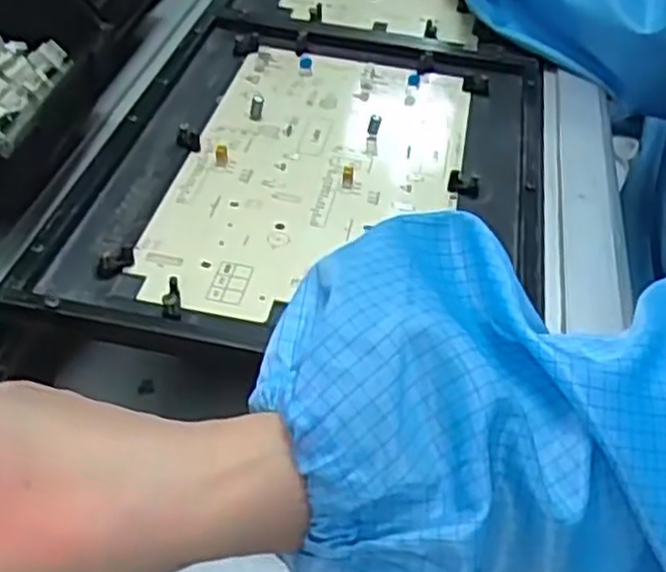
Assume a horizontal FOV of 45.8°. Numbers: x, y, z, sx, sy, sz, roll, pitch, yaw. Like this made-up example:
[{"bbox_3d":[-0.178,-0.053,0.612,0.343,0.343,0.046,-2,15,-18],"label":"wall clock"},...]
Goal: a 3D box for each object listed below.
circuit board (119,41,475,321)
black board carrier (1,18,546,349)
[{"bbox_3d":[-0.008,-0.078,0.514,0.175,0.013,0.281,11,43,3],"label":"circuit board"},{"bbox_3d":[-0.002,-0.081,0.516,0.272,0.017,0.341,11,43,4],"label":"black board carrier"}]

